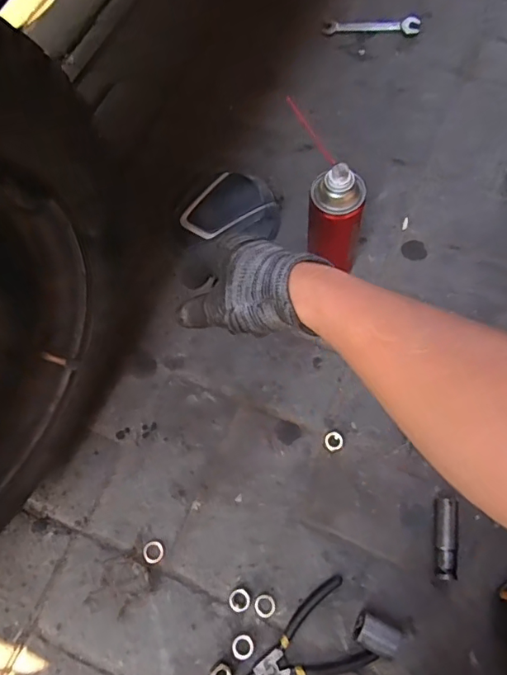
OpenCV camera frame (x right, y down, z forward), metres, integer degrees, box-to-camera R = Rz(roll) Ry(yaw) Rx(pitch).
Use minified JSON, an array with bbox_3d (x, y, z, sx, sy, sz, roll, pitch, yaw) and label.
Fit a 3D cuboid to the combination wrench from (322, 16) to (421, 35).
[{"bbox_3d":[0.190,-0.502,0.810,0.155,0.007,0.030,-3,68,0],"label":"combination wrench"}]

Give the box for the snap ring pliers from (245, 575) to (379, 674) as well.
[{"bbox_3d":[0.042,0.308,0.492,0.138,0.010,0.082,-25,70,-8],"label":"snap ring pliers"}]

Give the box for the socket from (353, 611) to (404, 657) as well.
[{"bbox_3d":[0.119,0.290,0.491,0.043,0.027,0.027,27,72,12],"label":"socket"}]

